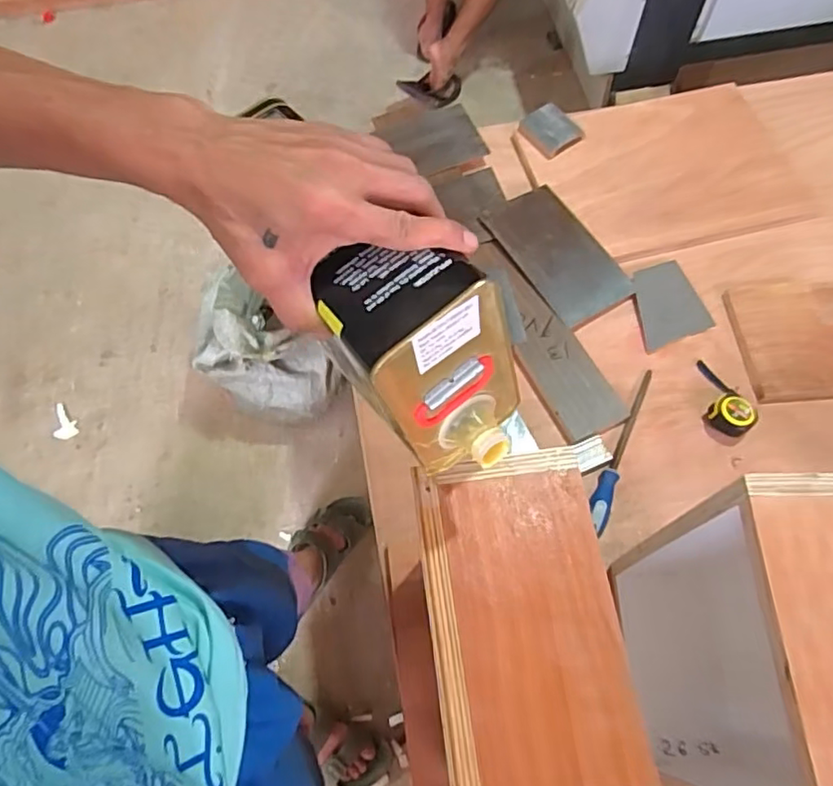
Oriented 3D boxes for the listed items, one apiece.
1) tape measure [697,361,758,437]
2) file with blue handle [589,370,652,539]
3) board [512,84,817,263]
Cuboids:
[{"bbox_3d":[0.480,0.004,0.951,0.062,0.040,0.139,-18,66,-7],"label":"tape measure"},{"bbox_3d":[0.316,0.081,0.931,0.035,0.028,0.293,20,67,10],"label":"file with blue handle"},{"bbox_3d":[0.459,-0.423,1.150,0.437,0.022,0.376,-17,69,-2],"label":"board"}]

